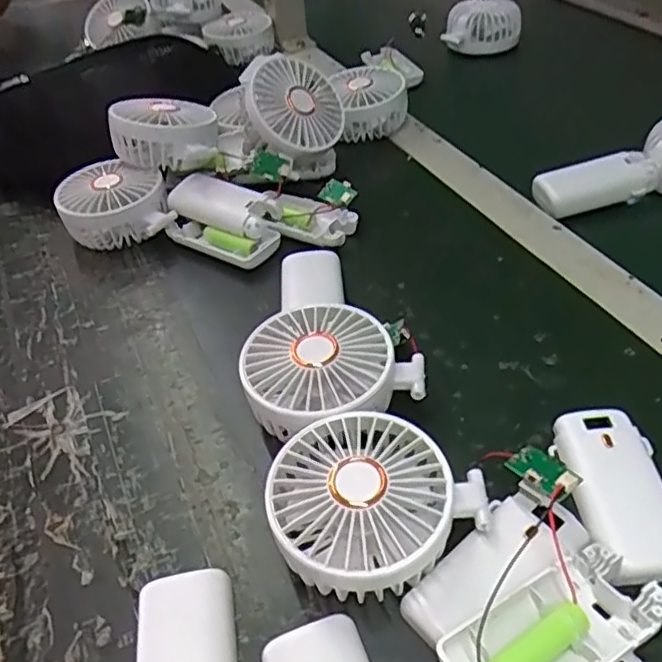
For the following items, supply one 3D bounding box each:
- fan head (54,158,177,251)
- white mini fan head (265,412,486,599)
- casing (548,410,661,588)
[{"bbox_3d":[-0.177,-0.104,0.516,0.081,0.034,0.079,-18,45,-13],"label":"fan head"},{"bbox_3d":[0.018,0.085,0.309,0.092,0.045,0.084,-3,44,3],"label":"white mini fan head"},{"bbox_3d":[0.146,0.081,0.319,0.049,0.015,0.092,-6,44,0],"label":"casing"}]

